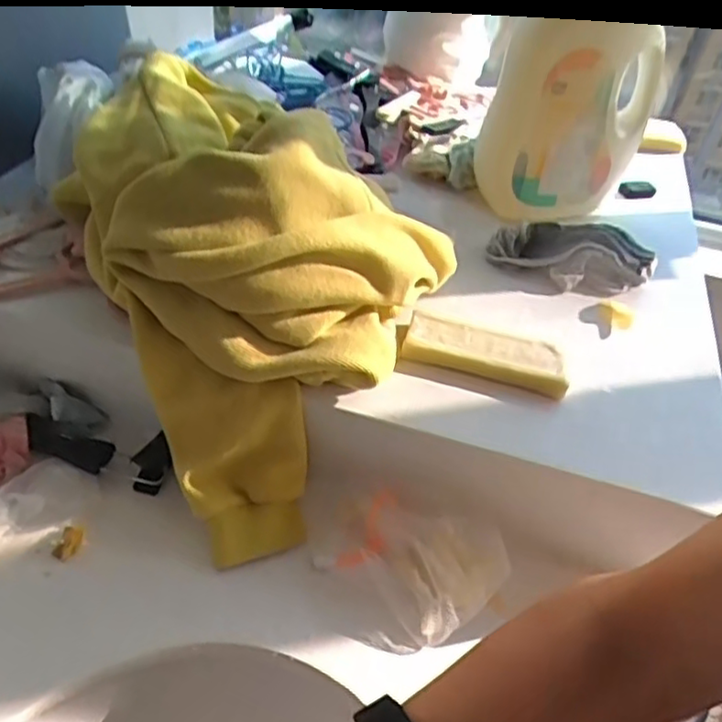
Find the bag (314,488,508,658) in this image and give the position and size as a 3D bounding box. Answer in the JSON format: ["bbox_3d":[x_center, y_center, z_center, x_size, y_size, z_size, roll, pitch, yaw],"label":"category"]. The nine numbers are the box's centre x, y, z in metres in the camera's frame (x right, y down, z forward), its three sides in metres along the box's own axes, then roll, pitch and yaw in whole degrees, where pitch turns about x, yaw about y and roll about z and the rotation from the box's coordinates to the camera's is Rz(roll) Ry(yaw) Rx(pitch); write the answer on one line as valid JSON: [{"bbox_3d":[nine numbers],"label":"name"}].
[{"bbox_3d":[0.034,0.150,0.480,0.133,0.037,0.103,17,43,9],"label":"bag"}]

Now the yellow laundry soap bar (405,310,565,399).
[{"bbox_3d":[0.100,-0.005,0.531,0.127,0.020,0.051,15,43,8],"label":"yellow laundry soap bar"}]

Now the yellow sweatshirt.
[{"bbox_3d":[-0.084,-0.080,0.562,0.261,0.239,0.357,-24,51,-30],"label":"yellow sweatshirt"}]

